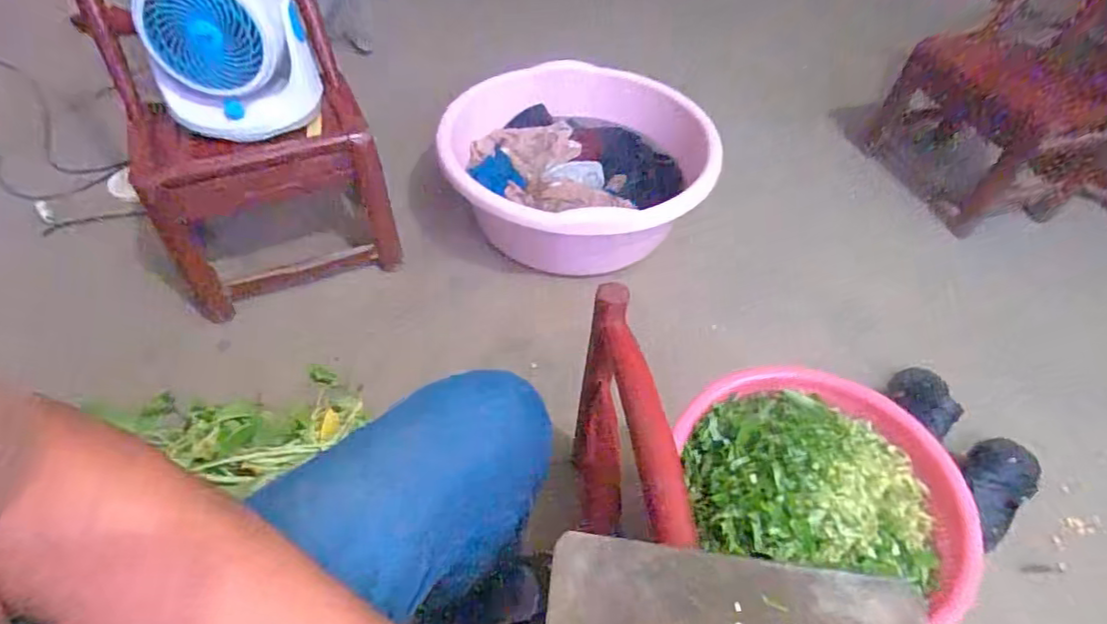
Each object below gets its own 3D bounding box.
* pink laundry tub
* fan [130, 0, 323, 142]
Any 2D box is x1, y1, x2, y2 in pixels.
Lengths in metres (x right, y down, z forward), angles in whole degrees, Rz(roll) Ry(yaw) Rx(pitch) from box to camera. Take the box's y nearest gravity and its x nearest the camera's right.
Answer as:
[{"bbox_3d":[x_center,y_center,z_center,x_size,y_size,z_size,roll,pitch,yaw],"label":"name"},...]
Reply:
[{"bbox_3d":[0.025,-0.312,1.192,0.487,0.249,0.523,2,49,-2],"label":"pink laundry tub"},{"bbox_3d":[-0.470,-0.388,0.834,0.205,0.222,0.117,12,49,7],"label":"fan"}]

